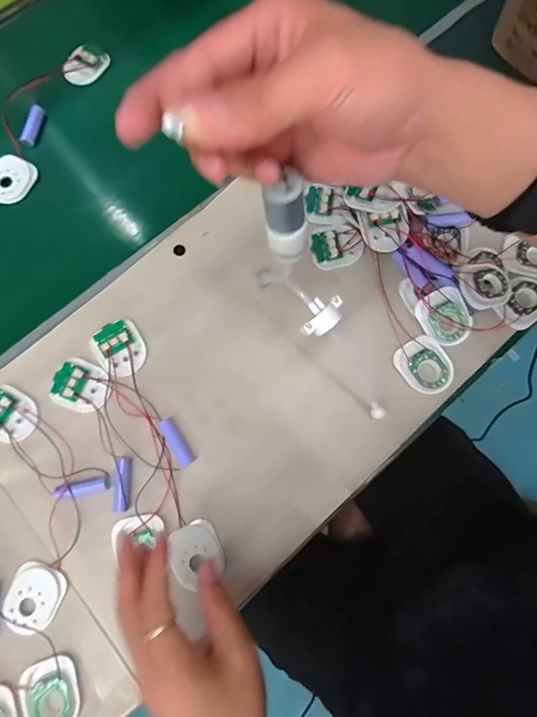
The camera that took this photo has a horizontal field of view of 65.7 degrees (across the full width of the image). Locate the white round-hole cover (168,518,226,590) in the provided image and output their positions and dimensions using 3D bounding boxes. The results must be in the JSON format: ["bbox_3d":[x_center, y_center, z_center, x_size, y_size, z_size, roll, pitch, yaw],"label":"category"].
[{"bbox_3d":[-0.067,0.179,0.384,0.047,0.005,0.050,0,76,2],"label":"white round-hole cover"}]

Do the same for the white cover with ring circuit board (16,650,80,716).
[{"bbox_3d":[-0.188,0.289,0.354,0.050,0.005,0.060,-25,77,-4],"label":"white cover with ring circuit board"}]

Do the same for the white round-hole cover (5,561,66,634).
[{"bbox_3d":[-0.210,0.213,0.369,0.045,0.010,0.052,12,77,5],"label":"white round-hole cover"}]

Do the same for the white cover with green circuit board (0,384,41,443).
[{"bbox_3d":[-0.255,0.055,0.410,0.057,0.011,0.049,30,79,8],"label":"white cover with green circuit board"}]

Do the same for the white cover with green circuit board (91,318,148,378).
[{"bbox_3d":[-0.151,-0.010,0.423,0.048,0.011,0.057,-31,77,-6],"label":"white cover with green circuit board"}]

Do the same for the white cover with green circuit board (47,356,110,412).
[{"bbox_3d":[-0.187,0.026,0.414,0.061,0.008,0.050,19,78,6],"label":"white cover with green circuit board"}]

